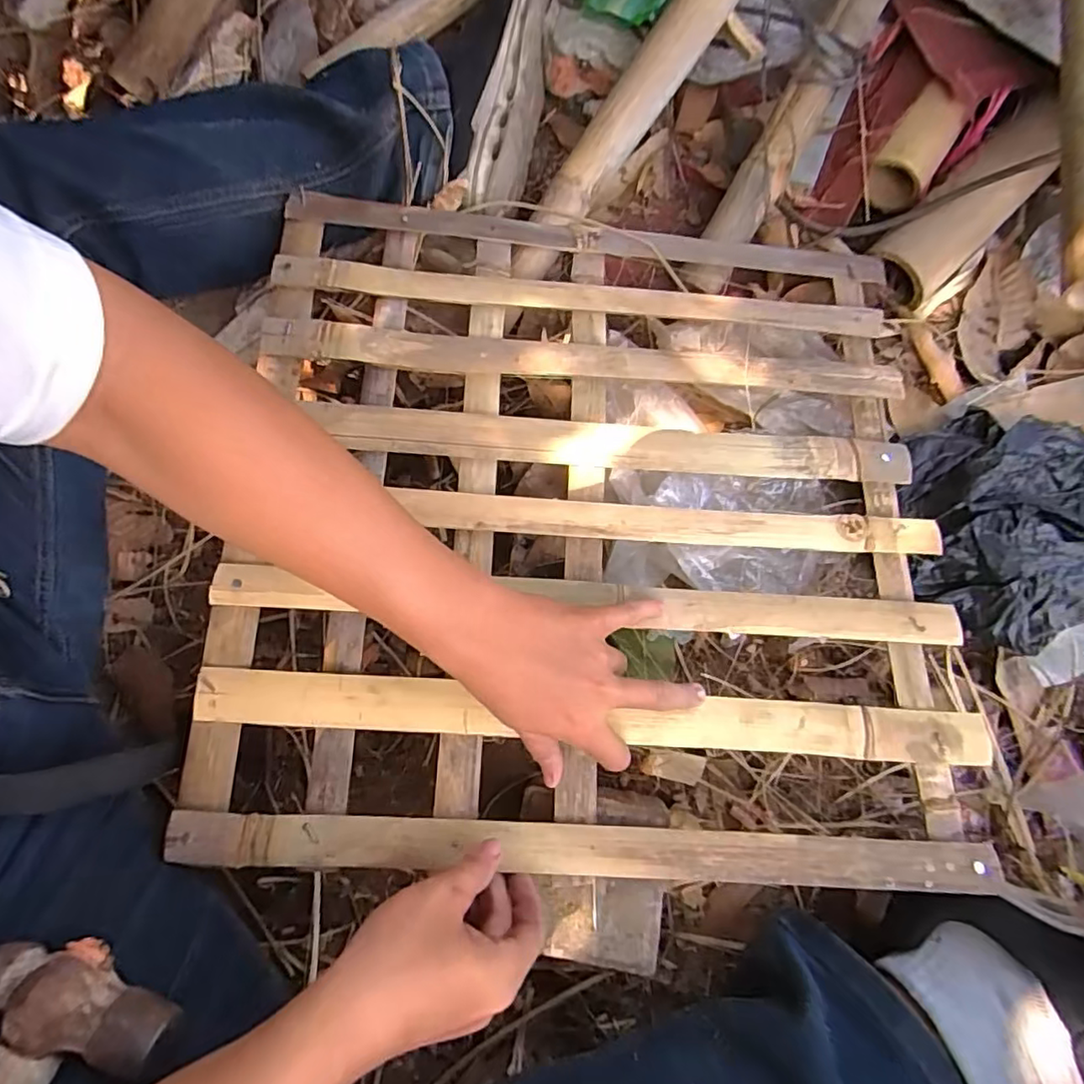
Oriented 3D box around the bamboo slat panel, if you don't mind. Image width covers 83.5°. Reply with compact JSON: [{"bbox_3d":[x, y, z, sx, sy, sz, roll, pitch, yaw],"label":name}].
[{"bbox_3d":[0.041,-0.032,0.475,0.525,0.057,0.513,3,72,-3],"label":"bamboo slat panel"}]

